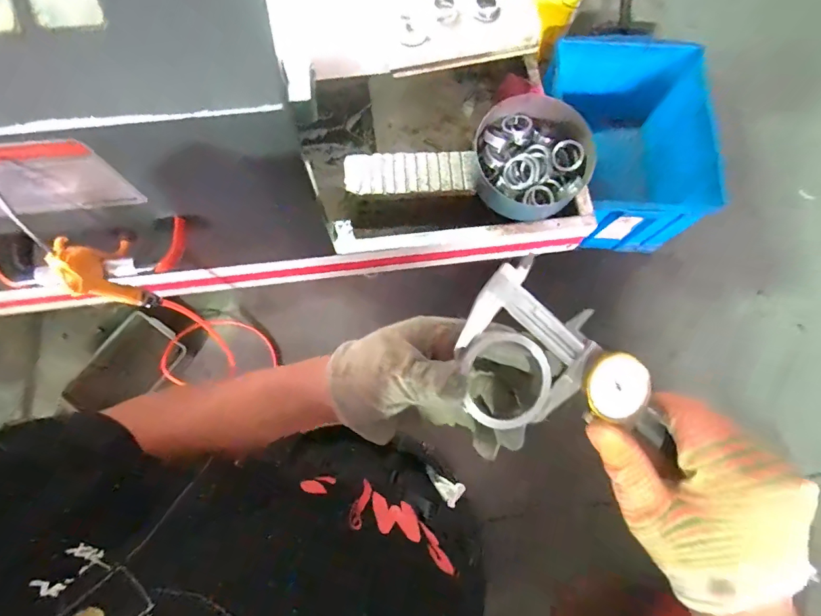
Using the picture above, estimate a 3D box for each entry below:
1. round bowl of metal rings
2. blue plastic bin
[{"bbox_3d":[0.211,-0.260,0.757,0.196,0.090,0.182,0,75,-1],"label":"round bowl of metal rings"},{"bbox_3d":[0.700,-0.541,1.502,0.483,0.368,0.616,4,75,0],"label":"blue plastic bin"}]

